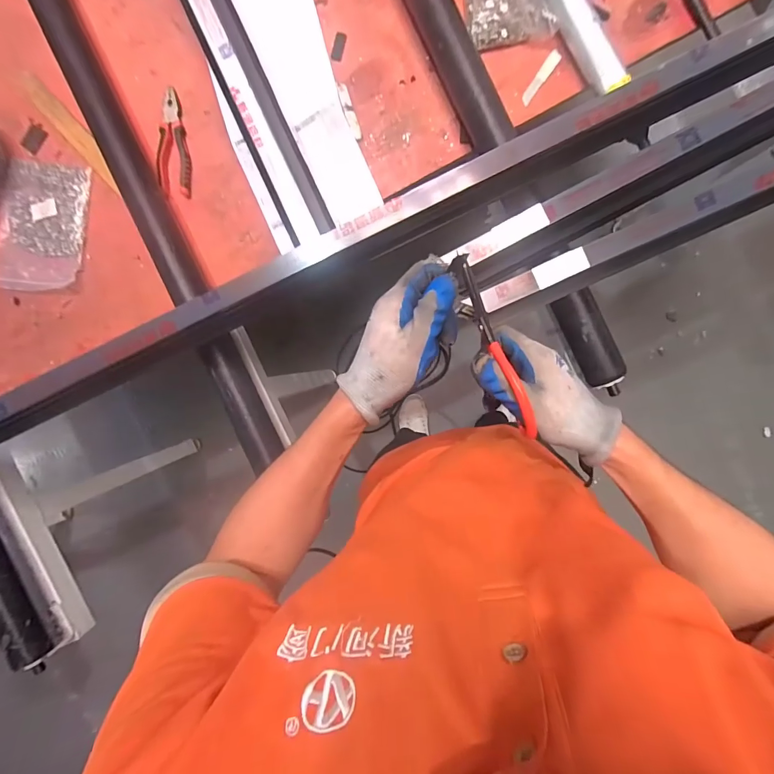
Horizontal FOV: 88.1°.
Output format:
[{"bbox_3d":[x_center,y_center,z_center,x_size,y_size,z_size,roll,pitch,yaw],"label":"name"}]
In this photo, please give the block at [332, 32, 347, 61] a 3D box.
[{"bbox_3d":[-0.085,-0.602,0.708,0.020,0.005,0.048,15,93,2],"label":"block"}]

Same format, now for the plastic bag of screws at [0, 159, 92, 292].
[{"bbox_3d":[-0.649,-0.299,0.752,0.157,0.019,0.234,10,93,2],"label":"plastic bag of screws"}]

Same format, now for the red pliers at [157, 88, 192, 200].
[{"bbox_3d":[-0.385,-0.438,0.720,0.054,0.018,0.176,0,93,3],"label":"red pliers"}]

